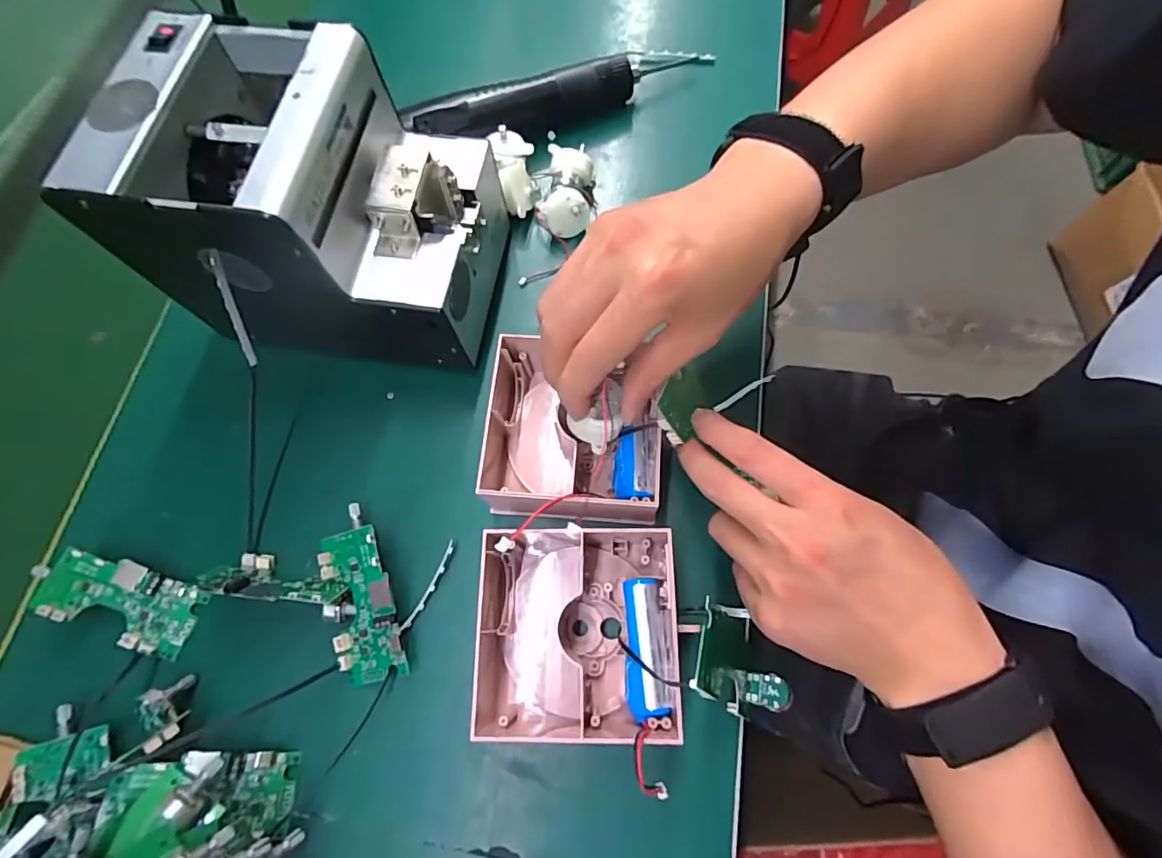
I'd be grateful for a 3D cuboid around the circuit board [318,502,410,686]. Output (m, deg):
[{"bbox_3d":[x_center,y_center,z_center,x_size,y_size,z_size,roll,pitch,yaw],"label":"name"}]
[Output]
[{"bbox_3d":[-0.126,0.095,0.306,0.038,0.007,0.095,-19,82,15],"label":"circuit board"}]

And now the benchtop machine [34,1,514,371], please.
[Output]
[{"bbox_3d":[-0.151,-0.119,0.323,0.173,0.152,0.156,5,71,6],"label":"benchtop machine"}]

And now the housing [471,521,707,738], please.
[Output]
[{"bbox_3d":[-0.005,0.109,0.289,0.111,0.047,0.112,-2,70,3],"label":"housing"}]

